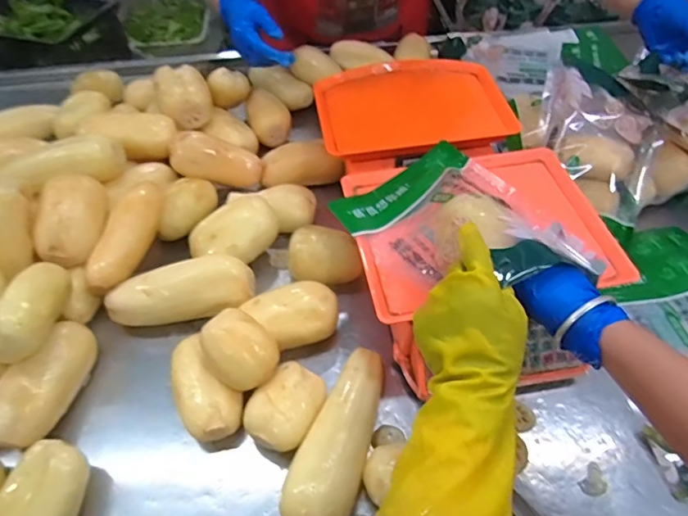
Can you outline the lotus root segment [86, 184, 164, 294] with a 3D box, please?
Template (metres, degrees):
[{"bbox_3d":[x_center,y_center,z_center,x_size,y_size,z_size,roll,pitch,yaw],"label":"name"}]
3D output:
[{"bbox_3d":[-0.295,-0.031,0.676,0.049,0.048,0.165,16,70,11],"label":"lotus root segment"}]

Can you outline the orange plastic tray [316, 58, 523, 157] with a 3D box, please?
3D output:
[{"bbox_3d":[0.100,-0.236,0.764,0.277,0.025,0.189,-10,53,-7],"label":"orange plastic tray"}]

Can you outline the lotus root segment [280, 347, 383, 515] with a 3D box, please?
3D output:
[{"bbox_3d":[-0.001,0.195,0.549,0.075,0.055,0.211,19,54,14],"label":"lotus root segment"}]

